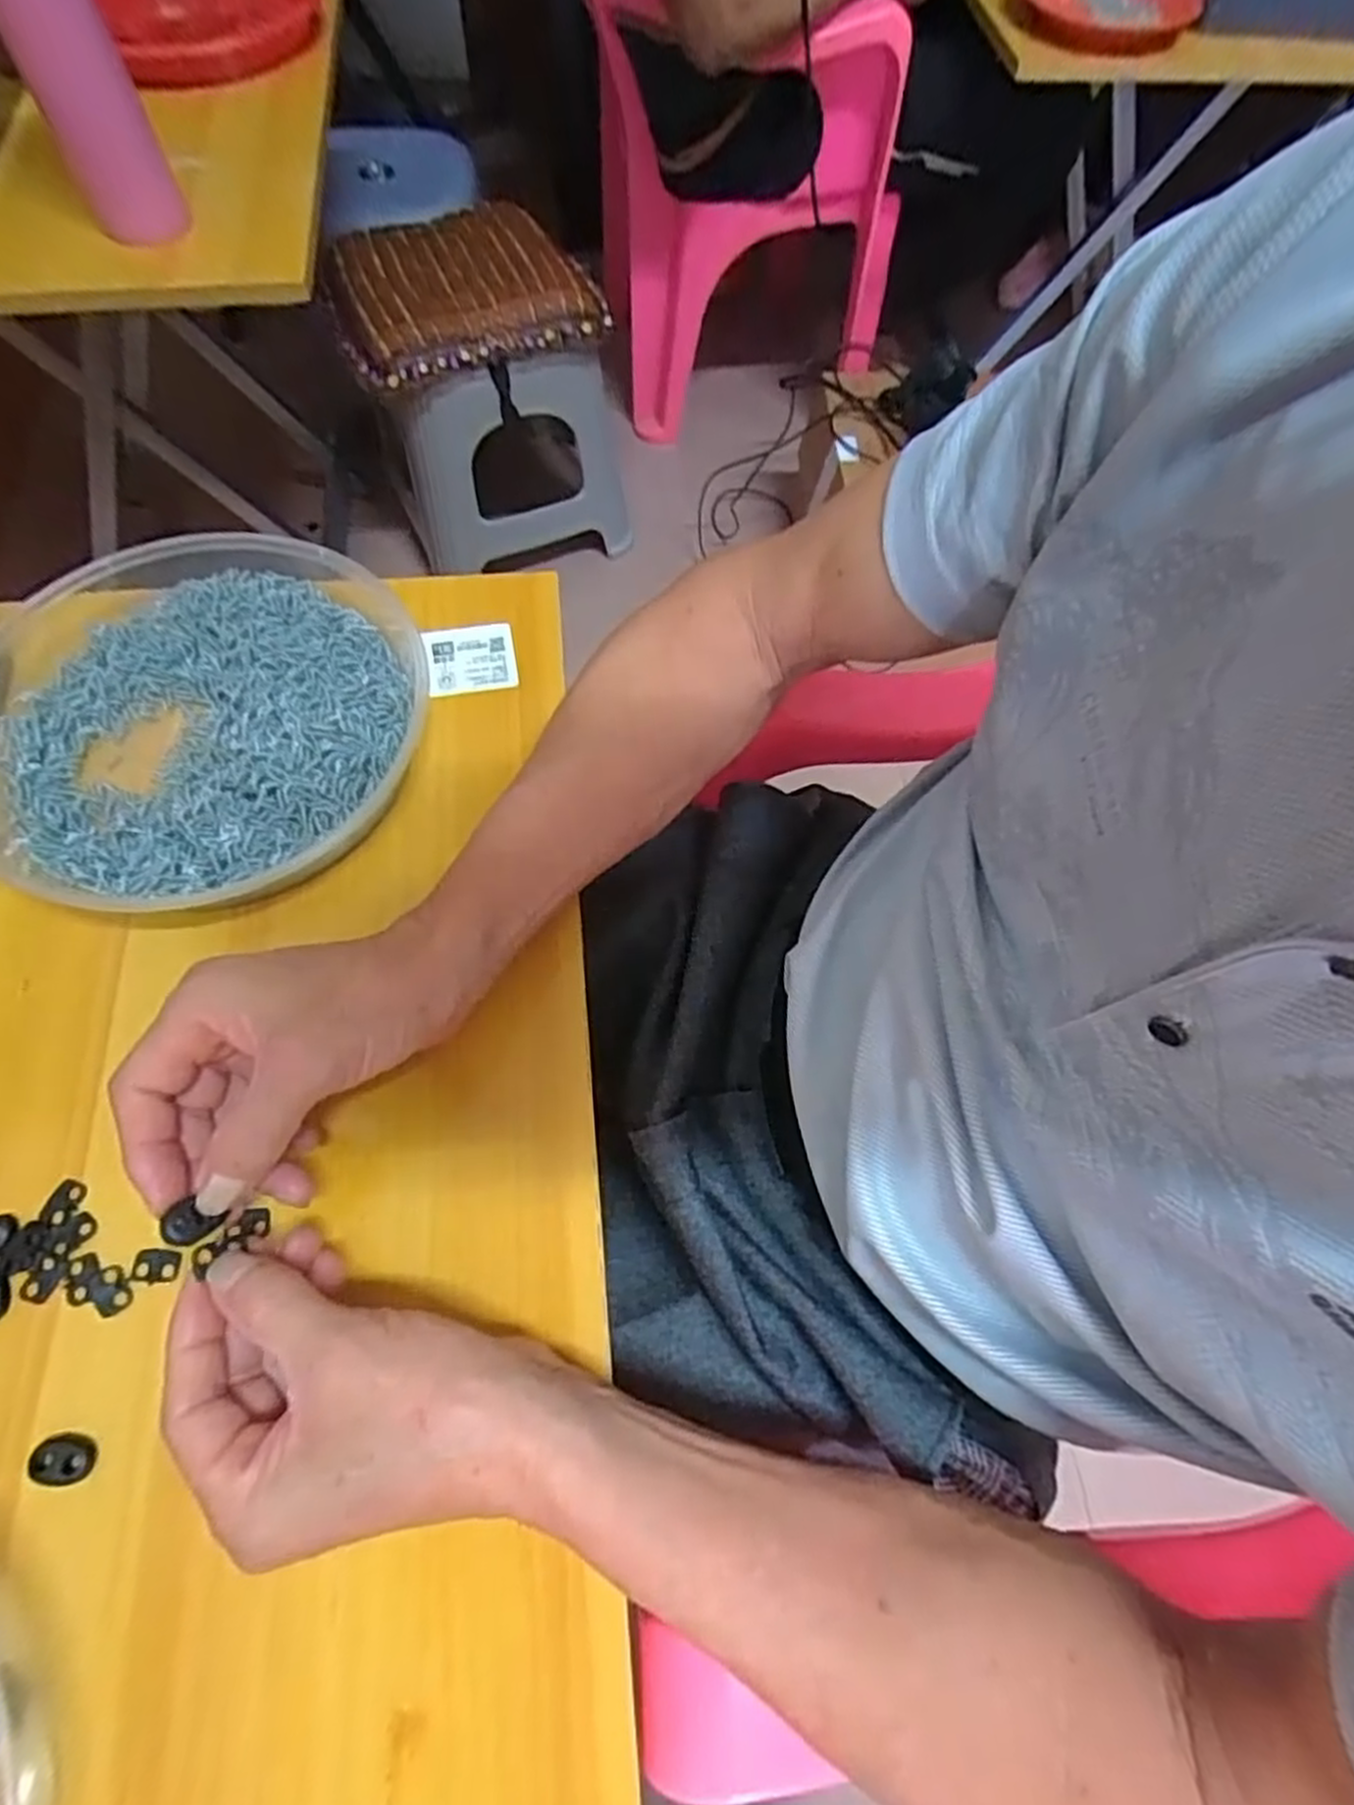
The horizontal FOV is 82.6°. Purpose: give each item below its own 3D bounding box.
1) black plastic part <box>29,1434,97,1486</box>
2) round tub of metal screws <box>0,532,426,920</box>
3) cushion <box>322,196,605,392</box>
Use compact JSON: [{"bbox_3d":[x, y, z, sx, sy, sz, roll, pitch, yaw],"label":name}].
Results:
[{"bbox_3d":[-0.228,0.206,0.285,0.022,0.004,0.015,-3,65,-4],"label":"black plastic part"},{"bbox_3d":[-0.253,-0.095,0.400,0.206,0.044,0.221,1,65,-2],"label":"round tub of metal screws"},{"bbox_3d":[-0.261,-0.737,0.915,0.303,0.056,0.264,-22,68,-12],"label":"cushion"}]

